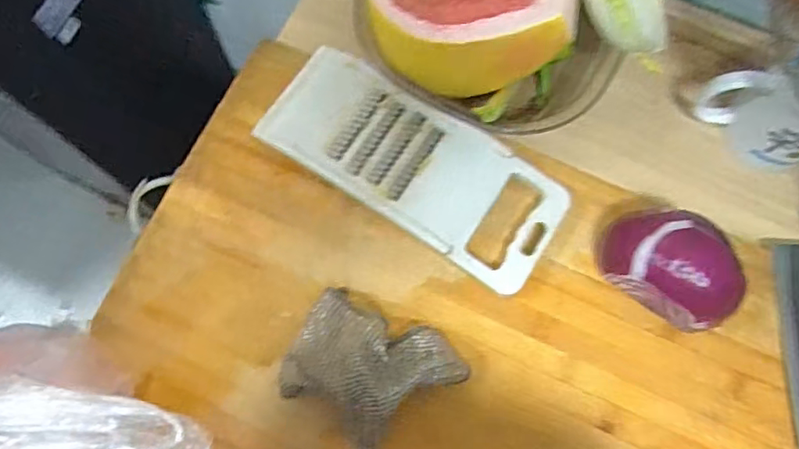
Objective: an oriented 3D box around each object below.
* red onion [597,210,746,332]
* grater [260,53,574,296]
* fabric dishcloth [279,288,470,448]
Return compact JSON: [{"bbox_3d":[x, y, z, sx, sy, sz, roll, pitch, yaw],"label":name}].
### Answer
[{"bbox_3d":[0.215,0.032,0.463,0.107,0.061,0.073,40,77,9],"label":"red onion"},{"bbox_3d":[0.011,-0.051,0.500,0.255,0.027,0.103,32,76,8],"label":"grater"},{"bbox_3d":[-0.021,0.108,0.446,0.118,0.046,0.095,30,76,7],"label":"fabric dishcloth"}]

